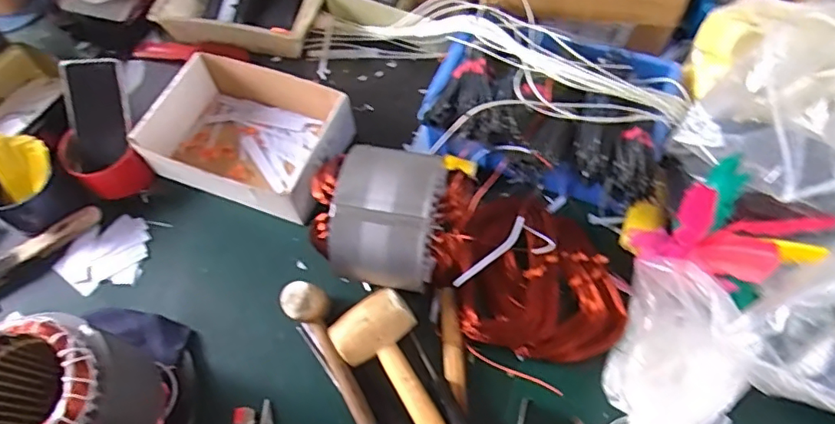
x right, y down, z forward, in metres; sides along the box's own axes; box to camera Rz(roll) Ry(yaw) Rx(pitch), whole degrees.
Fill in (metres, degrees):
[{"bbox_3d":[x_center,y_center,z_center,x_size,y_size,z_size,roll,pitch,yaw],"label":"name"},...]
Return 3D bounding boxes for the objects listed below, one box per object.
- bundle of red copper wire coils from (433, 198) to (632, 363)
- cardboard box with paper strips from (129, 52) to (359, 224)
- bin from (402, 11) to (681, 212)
[{"bbox_3d":[0.133,0.077,0.650,0.217,0.045,0.170,15,65,10],"label":"bundle of red copper wire coils"},{"bbox_3d":[-0.230,-0.106,0.752,0.244,0.075,0.189,18,66,12],"label":"cardboard box with paper strips"},{"bbox_3d":[0.173,-0.125,0.713,0.339,0.128,0.245,20,66,13],"label":"bin"}]

